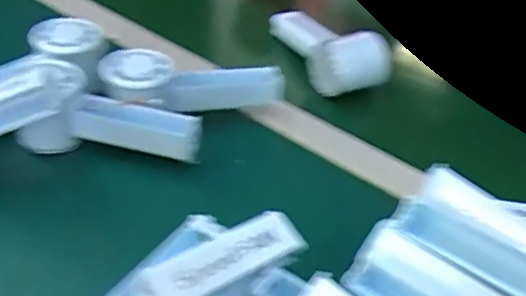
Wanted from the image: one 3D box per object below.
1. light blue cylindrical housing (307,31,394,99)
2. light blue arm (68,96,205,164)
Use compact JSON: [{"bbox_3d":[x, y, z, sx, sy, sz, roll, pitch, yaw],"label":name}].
[{"bbox_3d":[0.089,-0.084,0.562,0.080,0.048,0.047,-19,46,-28],"label":"light blue cylindrical housing"},{"bbox_3d":[-0.101,-0.017,0.454,0.100,0.036,0.026,10,40,3],"label":"light blue arm"}]

